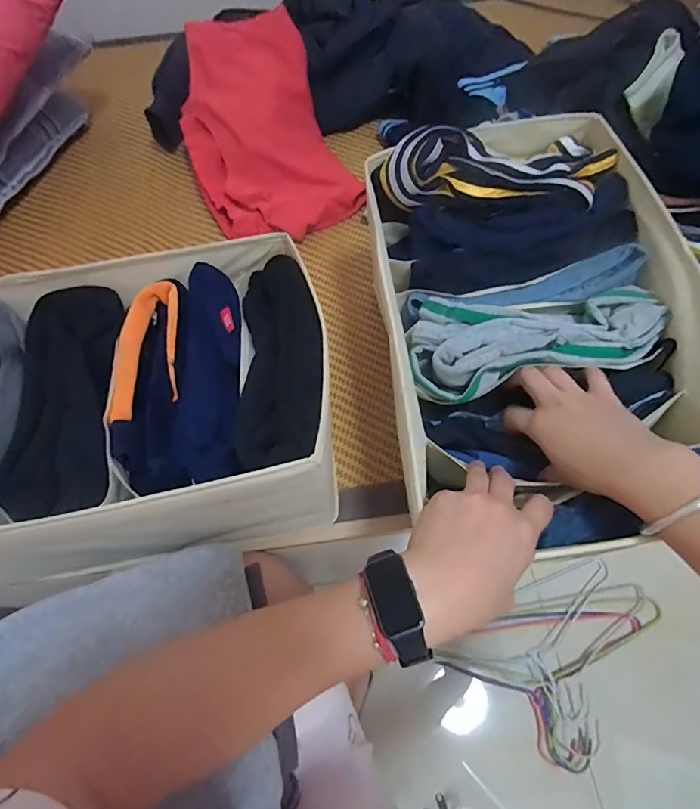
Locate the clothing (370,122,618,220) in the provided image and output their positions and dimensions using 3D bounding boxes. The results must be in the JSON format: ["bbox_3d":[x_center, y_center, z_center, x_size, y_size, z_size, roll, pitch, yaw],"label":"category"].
[{"bbox_3d":[0.140,-0.238,0.453,0.228,0.054,0.082,-7,62,-1],"label":"clothing"}]

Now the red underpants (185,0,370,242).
[{"bbox_3d":[-0.140,-0.413,0.677,0.218,0.145,0.317,-22,63,-9],"label":"red underpants"}]

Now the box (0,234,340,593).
[{"bbox_3d":[-0.223,0.018,0.452,0.407,0.184,0.250,-11,62,-3],"label":"box"}]

